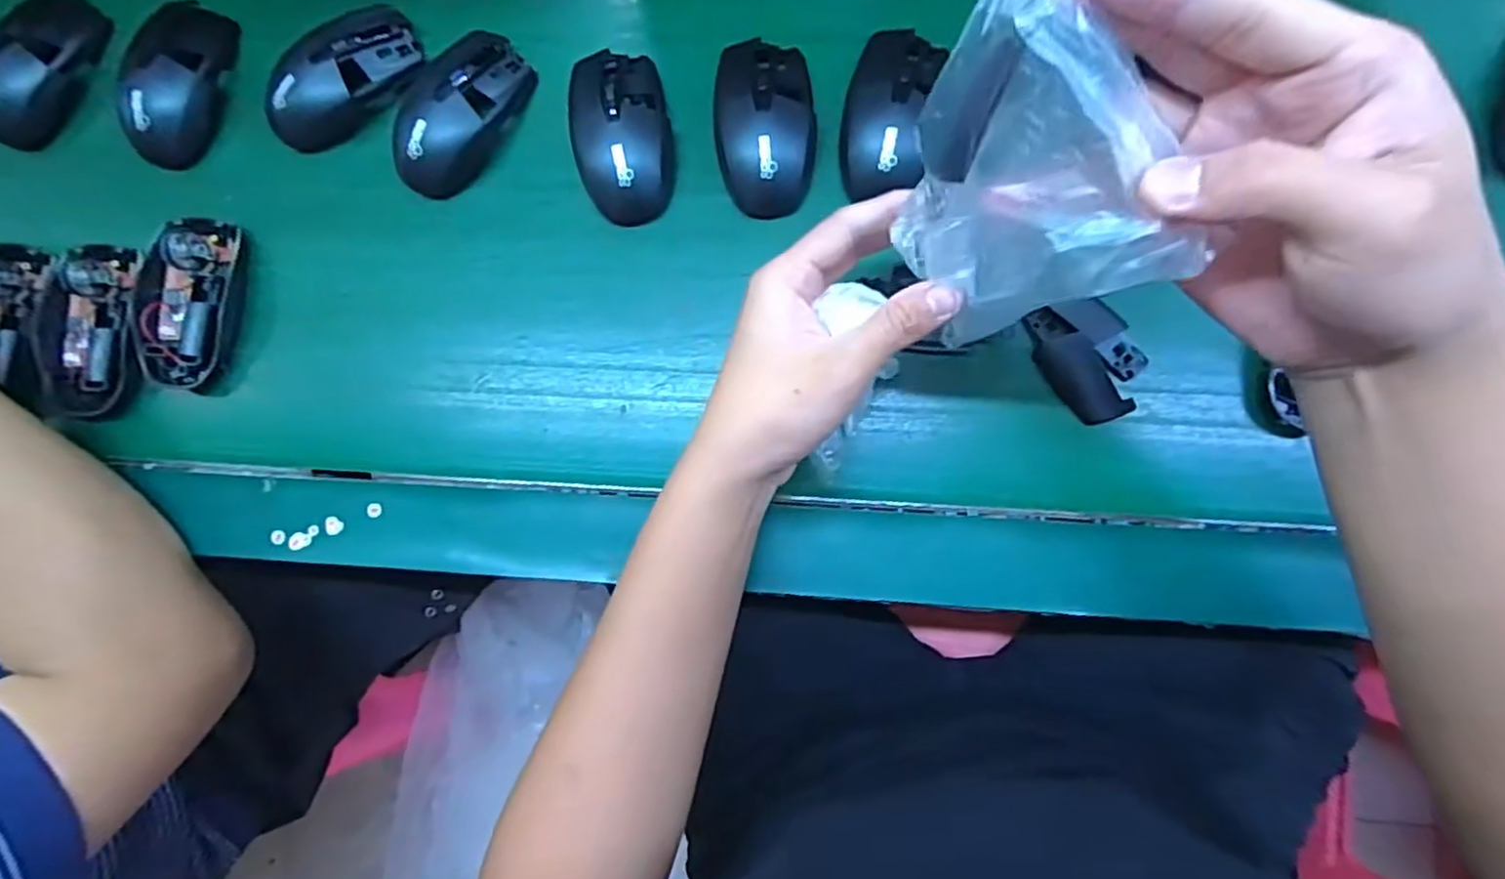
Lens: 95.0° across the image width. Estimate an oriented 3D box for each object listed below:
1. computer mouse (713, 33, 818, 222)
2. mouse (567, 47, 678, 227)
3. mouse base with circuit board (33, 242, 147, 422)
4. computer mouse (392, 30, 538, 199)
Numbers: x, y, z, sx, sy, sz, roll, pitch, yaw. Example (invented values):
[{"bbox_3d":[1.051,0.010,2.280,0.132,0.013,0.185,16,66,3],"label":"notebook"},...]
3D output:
[{"bbox_3d":[0.008,-0.184,0.397,0.056,0.030,0.105,-8,85,3],"label":"computer mouse"},{"bbox_3d":[-0.077,-0.180,0.403,0.056,0.029,0.101,-8,85,3],"label":"mouse"},{"bbox_3d":[-0.404,-0.067,0.422,0.070,0.020,0.107,5,86,4],"label":"mouse base with circuit board"},{"bbox_3d":[-0.178,-0.199,0.416,0.054,0.035,0.103,32,88,6],"label":"computer mouse"}]

